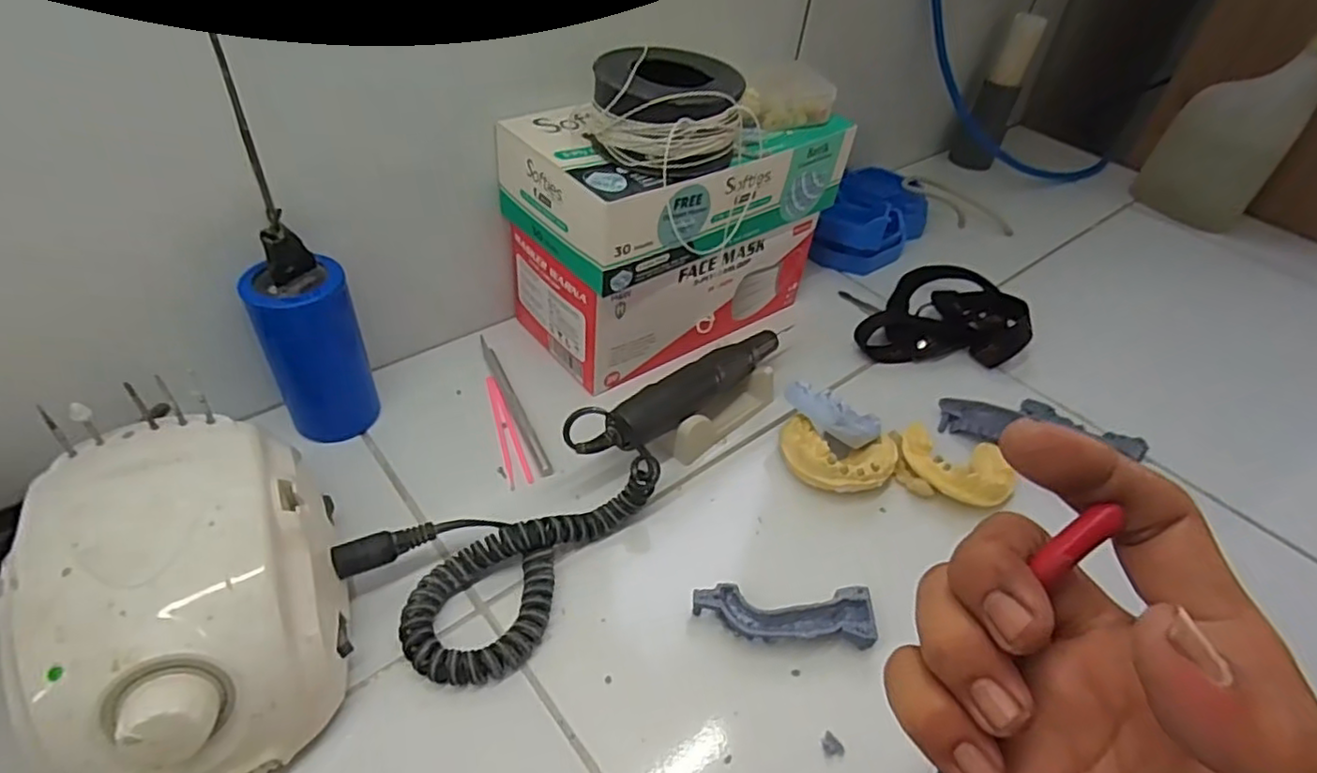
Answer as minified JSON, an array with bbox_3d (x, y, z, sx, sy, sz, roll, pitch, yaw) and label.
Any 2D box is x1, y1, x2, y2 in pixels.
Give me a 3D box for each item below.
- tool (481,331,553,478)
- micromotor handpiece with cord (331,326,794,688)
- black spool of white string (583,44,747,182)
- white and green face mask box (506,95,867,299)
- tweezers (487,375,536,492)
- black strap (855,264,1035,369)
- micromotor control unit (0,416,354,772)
[{"bbox_3d":[-0.096,0.008,0.432,0.009,0.007,0.132,-16,48,-23],"label":"tool"},{"bbox_3d":[-0.031,0.033,0.375,0.086,0.052,0.280,31,48,23],"label":"micromotor handpiece with cord"},{"bbox_3d":[0.005,-0.152,0.364,0.085,0.046,0.073,9,43,1],"label":"black spool of white string"},{"bbox_3d":[0.021,-0.138,0.426,0.220,0.065,0.105,-21,50,-27],"label":"white and green face mask box"},{"bbox_3d":[-0.097,0.026,0.417,0.014,0.005,0.092,-13,47,-20],"label":"tweezers"},{"bbox_3d":[0.234,-0.053,0.523,0.105,0.032,0.148,31,48,23],"label":"black strap"},{"bbox_3d":[-0.189,0.089,0.274,0.094,0.081,0.136,-14,47,-21],"label":"micromotor control unit"}]

